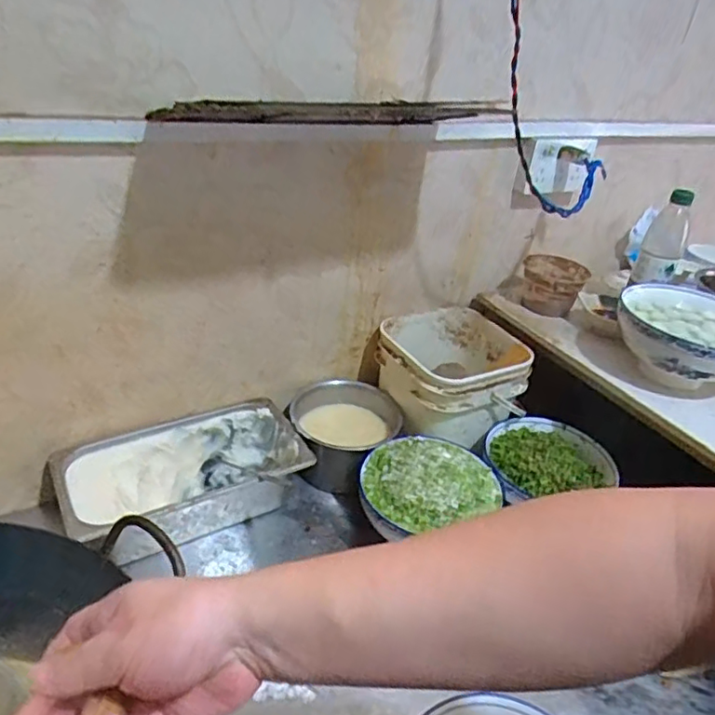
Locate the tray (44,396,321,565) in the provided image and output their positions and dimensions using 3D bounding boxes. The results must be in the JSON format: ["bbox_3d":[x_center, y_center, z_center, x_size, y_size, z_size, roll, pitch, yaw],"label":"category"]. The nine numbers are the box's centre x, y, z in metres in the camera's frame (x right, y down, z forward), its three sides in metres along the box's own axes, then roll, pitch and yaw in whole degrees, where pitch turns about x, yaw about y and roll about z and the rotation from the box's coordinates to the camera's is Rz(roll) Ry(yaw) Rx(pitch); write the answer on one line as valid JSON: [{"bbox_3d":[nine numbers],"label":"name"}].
[{"bbox_3d":[-0.240,0.178,0.850,0.328,0.106,0.179,-15,37,-27],"label":"tray"}]

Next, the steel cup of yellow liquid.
[{"bbox_3d":[-0.022,0.123,0.971,0.180,0.103,0.177,3,32,-2],"label":"steel cup of yellow liquid"}]

